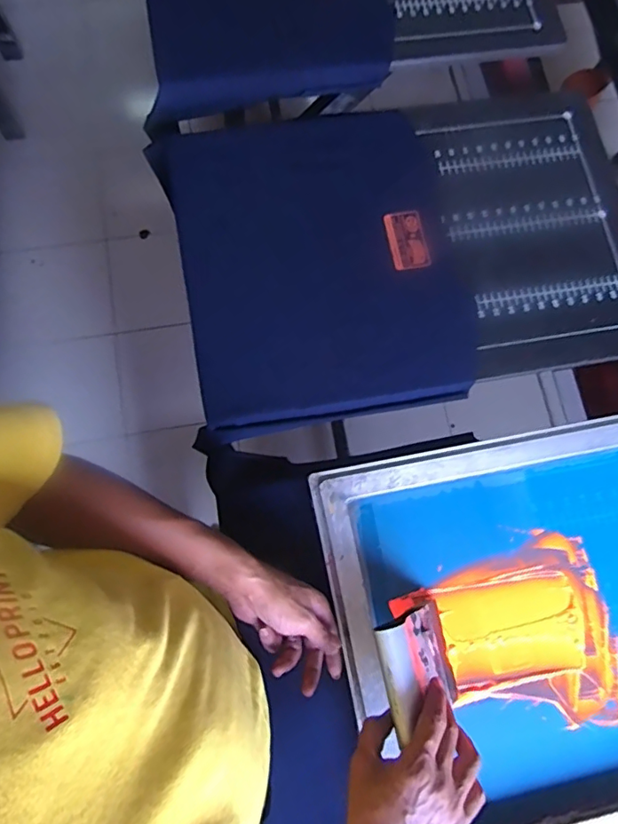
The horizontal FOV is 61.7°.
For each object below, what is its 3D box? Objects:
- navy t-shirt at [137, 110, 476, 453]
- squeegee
[{"bbox_3d":[0.009,-0.191,0.669,0.349,0.036,0.416,-9,75,-7],"label":"navy t-shirt"},{"bbox_3d":[0.110,0.241,0.499,0.021,0.130,0.094,-21,70,30],"label":"squeegee"}]

